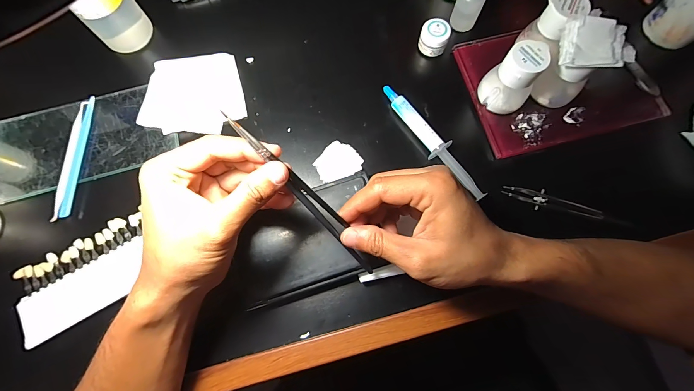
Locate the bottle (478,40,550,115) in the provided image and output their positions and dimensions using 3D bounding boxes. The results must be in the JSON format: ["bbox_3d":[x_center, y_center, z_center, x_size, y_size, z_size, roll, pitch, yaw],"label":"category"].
[{"bbox_3d":[0.170,-0.119,0.309,0.046,0.063,0.048,-38,79,-9],"label":"bottle"}]

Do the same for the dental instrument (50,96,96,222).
[{"bbox_3d":[-0.303,-0.043,0.334,0.019,0.009,0.140,-2,77,0],"label":"dental instrument"}]

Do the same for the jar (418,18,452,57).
[{"bbox_3d":[0.102,-0.186,0.360,0.033,0.029,0.031,0,76,0],"label":"jar"}]

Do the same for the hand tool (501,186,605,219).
[{"bbox_3d":[0.207,0.007,0.310,0.096,0.011,0.016,13,76,4],"label":"hand tool"}]

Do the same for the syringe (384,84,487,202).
[{"bbox_3d":[0.091,-0.059,0.331,0.022,0.019,0.158,-39,79,-9],"label":"syringe"}]

